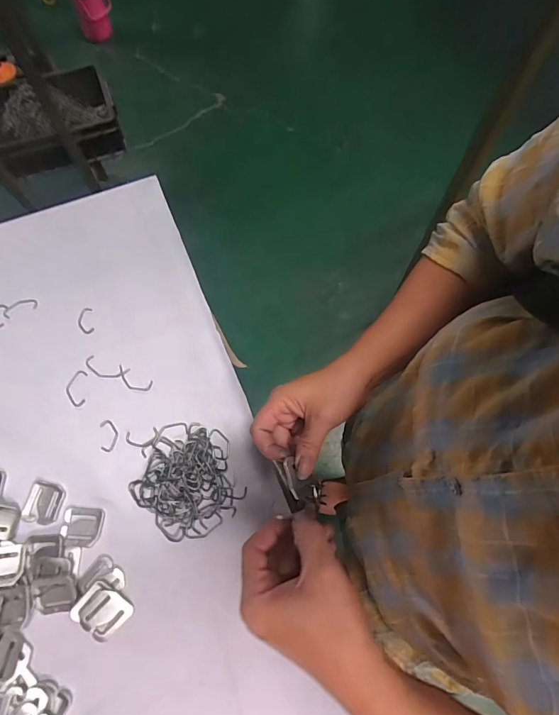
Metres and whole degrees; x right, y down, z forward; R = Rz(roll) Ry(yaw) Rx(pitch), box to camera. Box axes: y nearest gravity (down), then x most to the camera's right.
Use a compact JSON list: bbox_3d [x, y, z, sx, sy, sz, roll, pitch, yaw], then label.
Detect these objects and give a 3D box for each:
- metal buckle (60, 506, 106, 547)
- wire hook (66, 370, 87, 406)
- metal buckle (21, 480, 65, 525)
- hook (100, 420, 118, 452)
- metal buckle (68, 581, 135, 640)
[{"bbox_3d":[-0.196,0.167,0.399,0.039,0.004,0.036,4,68,1],"label":"metal buckle"},{"bbox_3d":[-0.229,0.035,0.451,0.022,0.004,0.041,-5,69,-3],"label":"wire hook"},{"bbox_3d":[-0.239,0.147,0.407,0.035,0.004,0.039,10,69,3],"label":"metal buckle"},{"bbox_3d":[-0.183,0.083,0.432,0.018,0.004,0.034,-12,69,-5],"label":"hook"},{"bbox_3d":[-0.163,0.234,0.371,0.045,0.012,0.038,37,72,13],"label":"metal buckle"}]

